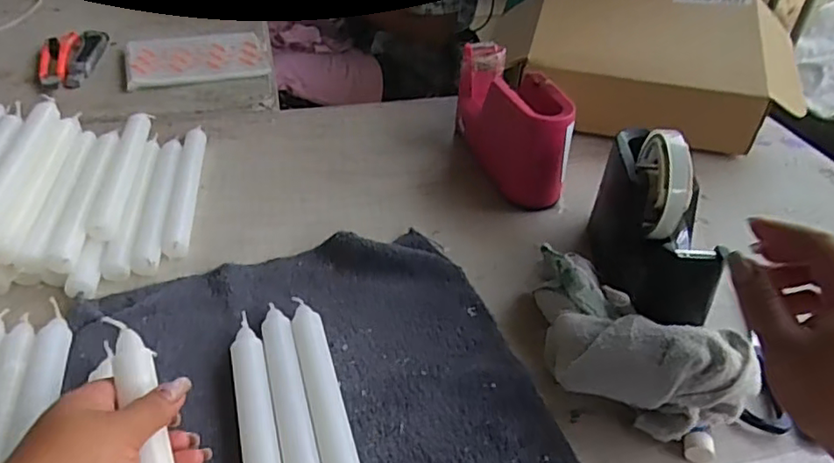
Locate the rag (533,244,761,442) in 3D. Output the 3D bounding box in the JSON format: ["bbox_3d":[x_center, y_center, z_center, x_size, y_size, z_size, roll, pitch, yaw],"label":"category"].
[{"bbox_3d":[0.140,0.077,0.421,0.087,0.067,0.165,-20,43,-28],"label":"rag"}]

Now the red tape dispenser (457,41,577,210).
[{"bbox_3d":[0.097,-0.112,0.637,0.068,0.114,0.174,-6,40,-9],"label":"red tape dispenser"}]

